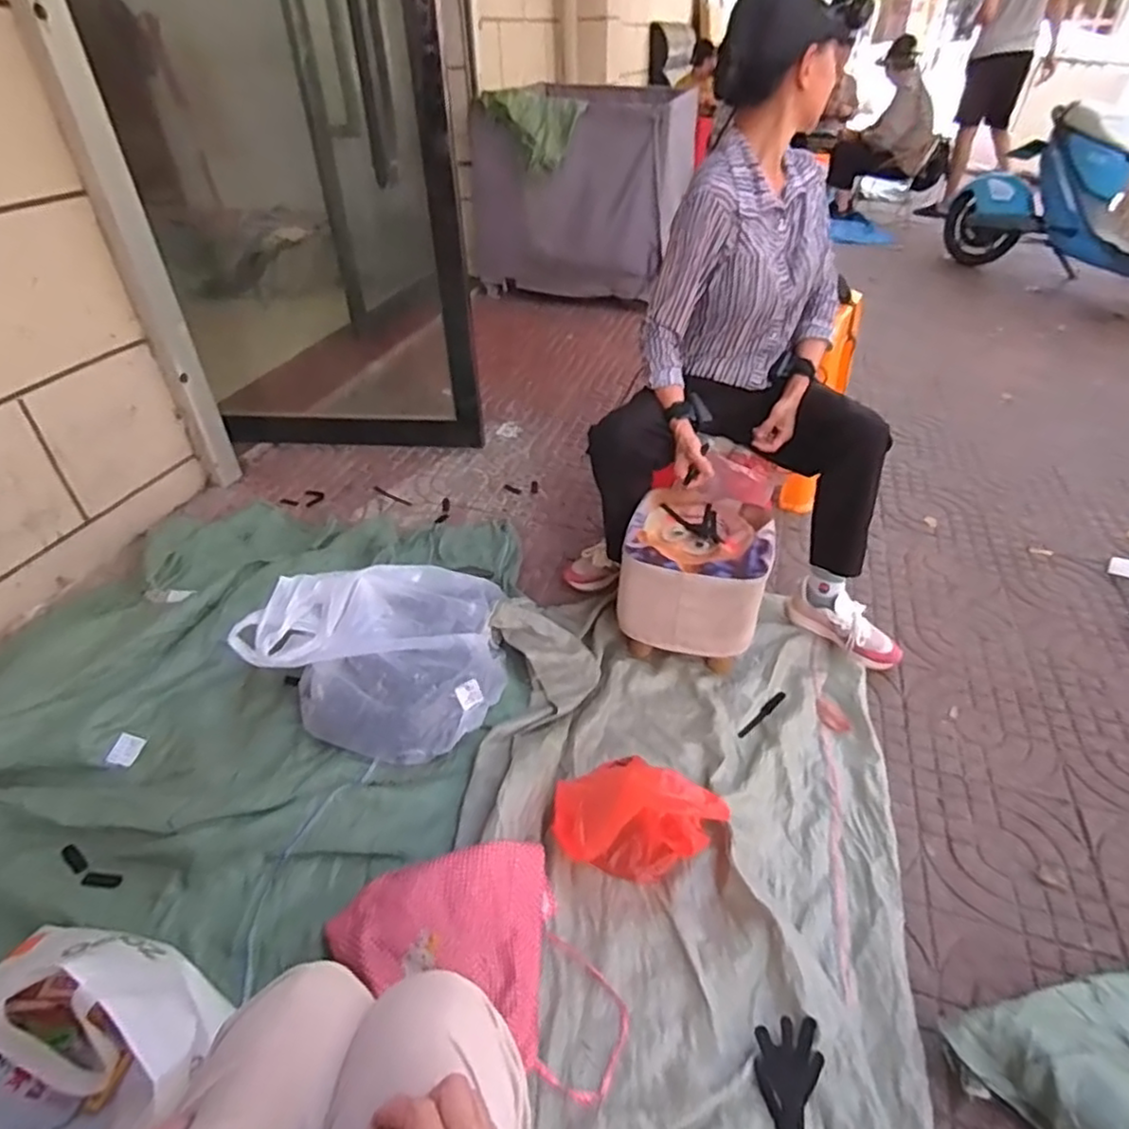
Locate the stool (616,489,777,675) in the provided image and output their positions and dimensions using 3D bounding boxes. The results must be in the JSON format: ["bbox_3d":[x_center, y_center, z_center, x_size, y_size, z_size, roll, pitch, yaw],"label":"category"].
[{"bbox_3d":[0.247,0.037,1.276,0.254,0.241,0.251,9,40,14],"label":"stool"}]

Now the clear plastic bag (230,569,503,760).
[{"bbox_3d":[-0.305,0.138,1.187,0.389,0.181,0.360,20,44,26],"label":"clear plastic bag"}]

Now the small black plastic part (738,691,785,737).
[{"bbox_3d":[0.353,0.268,1.189,0.133,0.007,0.019,-31,50,-31],"label":"small black plastic part"}]

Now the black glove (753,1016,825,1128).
[{"bbox_3d":[0.256,0.605,0.757,0.074,0.015,0.155,9,42,10],"label":"black glove"}]

